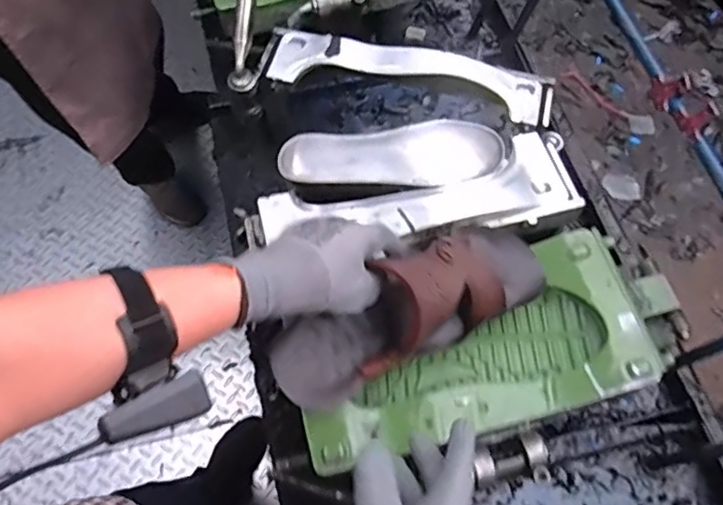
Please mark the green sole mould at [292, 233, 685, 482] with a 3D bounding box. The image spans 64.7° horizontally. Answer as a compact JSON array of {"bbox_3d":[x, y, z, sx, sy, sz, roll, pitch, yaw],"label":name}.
[{"bbox_3d":[0.124,0.100,0.576,0.385,0.053,0.167,-18,66,-10],"label":"green sole mould"}]

